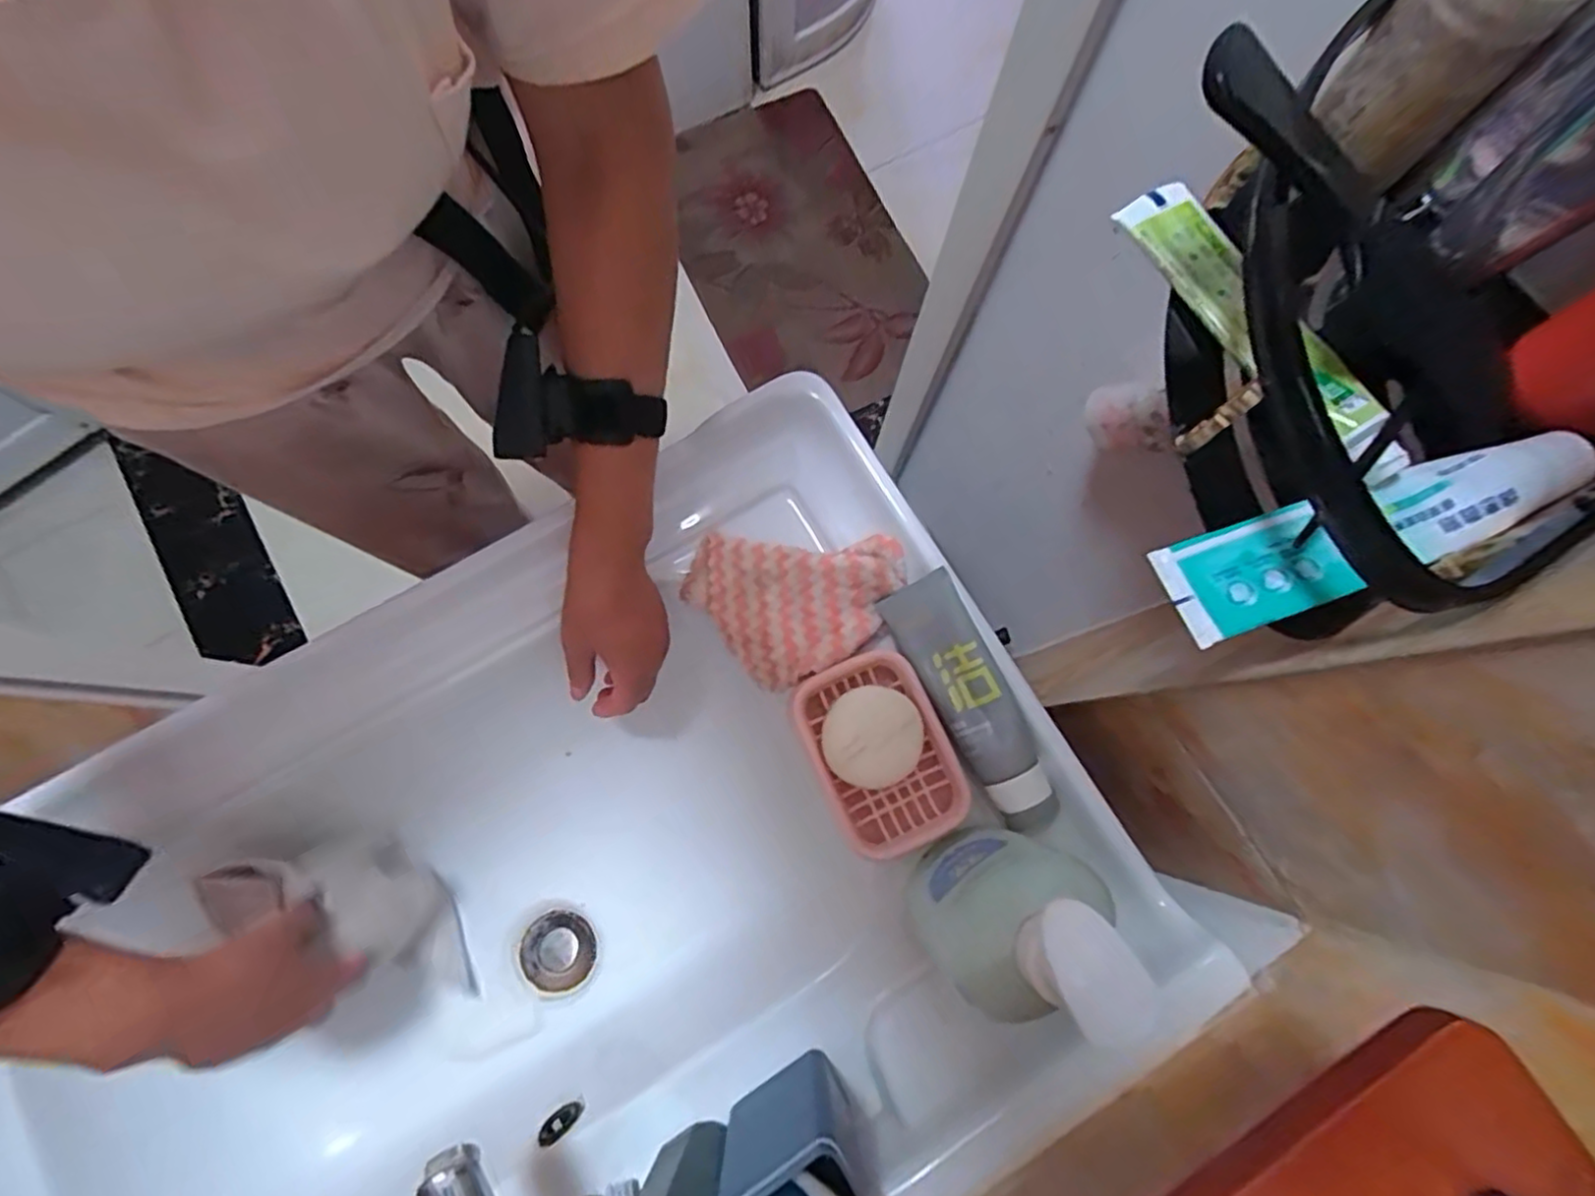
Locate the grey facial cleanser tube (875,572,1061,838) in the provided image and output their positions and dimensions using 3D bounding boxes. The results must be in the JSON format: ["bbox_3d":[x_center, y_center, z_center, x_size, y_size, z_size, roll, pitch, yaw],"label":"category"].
[{"bbox_3d":[0.112,0.066,0.436,0.048,0.032,0.172,-25,80,-7],"label":"grey facial cleanser tube"}]

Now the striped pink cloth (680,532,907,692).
[{"bbox_3d":[-0.006,0.009,0.481,0.148,0.028,0.102,2,92,14],"label":"striped pink cloth"}]

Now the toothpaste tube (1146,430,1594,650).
[{"bbox_3d":[0.240,-0.029,0.286,0.169,0.035,0.045,-19,79,-5],"label":"toothpaste tube"}]

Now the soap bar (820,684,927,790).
[{"bbox_3d":[0.048,0.088,0.434,0.064,0.019,0.060,0,78,-1],"label":"soap bar"}]

